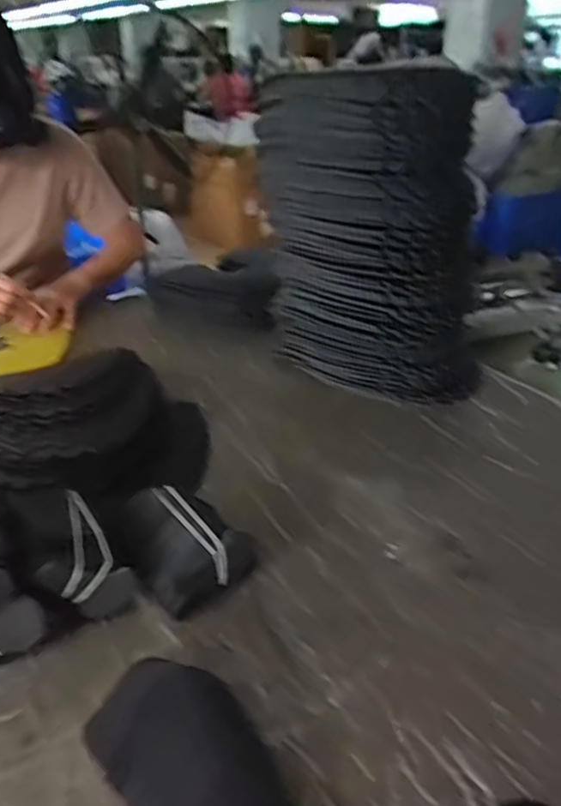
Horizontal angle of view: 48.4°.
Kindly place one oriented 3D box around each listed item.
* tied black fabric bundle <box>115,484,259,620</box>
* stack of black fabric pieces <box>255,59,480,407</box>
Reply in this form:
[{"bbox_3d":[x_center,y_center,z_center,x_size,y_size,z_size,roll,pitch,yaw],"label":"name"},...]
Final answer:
[{"bbox_3d":[-0.097,0.130,0.591,0.089,0.057,0.133,-22,35,-33],"label":"tied black fabric bundle"},{"bbox_3d":[0.130,-0.230,0.890,0.312,0.407,0.150,19,34,31],"label":"stack of black fabric pieces"}]

